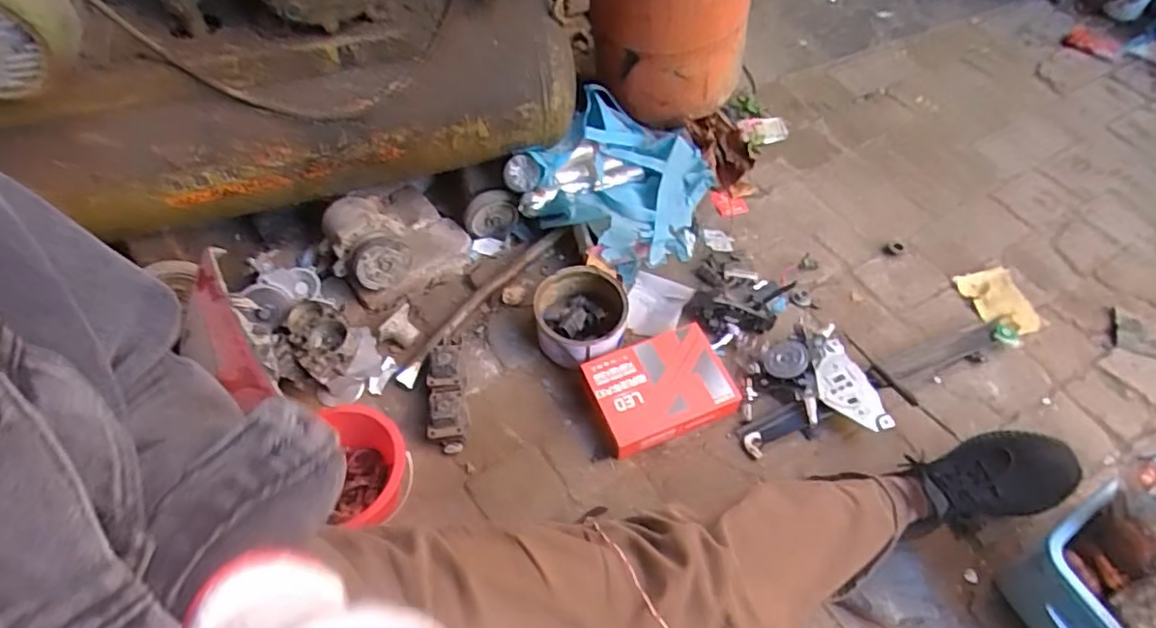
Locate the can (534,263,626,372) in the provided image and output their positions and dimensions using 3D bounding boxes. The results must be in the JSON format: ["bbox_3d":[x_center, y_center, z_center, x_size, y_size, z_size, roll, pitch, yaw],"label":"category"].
[{"bbox_3d":[0.007,0.010,1.047,0.149,0.090,0.162,-1,56,1],"label":"can"}]

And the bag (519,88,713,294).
[{"bbox_3d":[0.090,-0.252,1.202,0.310,0.158,0.333,22,58,15],"label":"bag"}]

